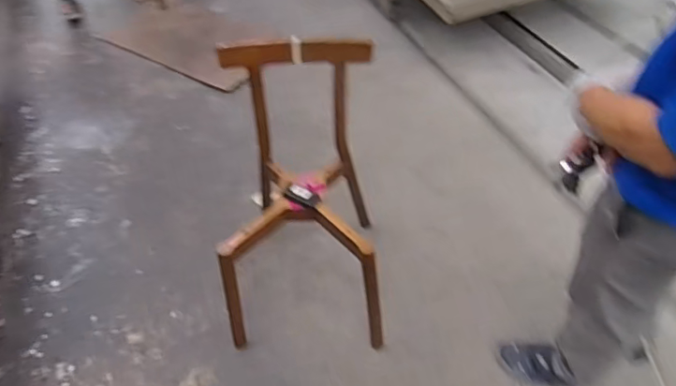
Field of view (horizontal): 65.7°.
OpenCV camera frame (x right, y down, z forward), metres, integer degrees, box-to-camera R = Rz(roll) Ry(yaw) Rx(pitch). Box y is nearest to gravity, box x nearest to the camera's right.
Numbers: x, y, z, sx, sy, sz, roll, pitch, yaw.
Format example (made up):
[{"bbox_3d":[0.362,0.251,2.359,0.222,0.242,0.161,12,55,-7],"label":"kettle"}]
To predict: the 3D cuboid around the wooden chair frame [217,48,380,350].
[{"bbox_3d":[-0.108,0.021,1.508,0.424,0.736,0.496,-3,48,2],"label":"wooden chair frame"}]

